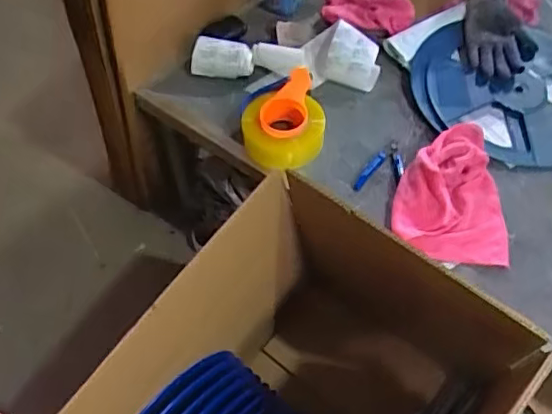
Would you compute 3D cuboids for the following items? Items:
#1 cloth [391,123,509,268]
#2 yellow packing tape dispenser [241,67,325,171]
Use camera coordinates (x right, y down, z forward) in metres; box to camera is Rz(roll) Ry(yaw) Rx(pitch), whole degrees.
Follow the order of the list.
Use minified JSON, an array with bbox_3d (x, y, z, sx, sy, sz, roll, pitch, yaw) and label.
[{"bbox_3d":[0.272,-0.030,0.918,0.163,0.052,0.241,2,57,3],"label":"cloth"},{"bbox_3d":[0.014,-0.139,0.993,0.139,0.114,0.145,-2,56,0],"label":"yellow packing tape dispenser"}]

